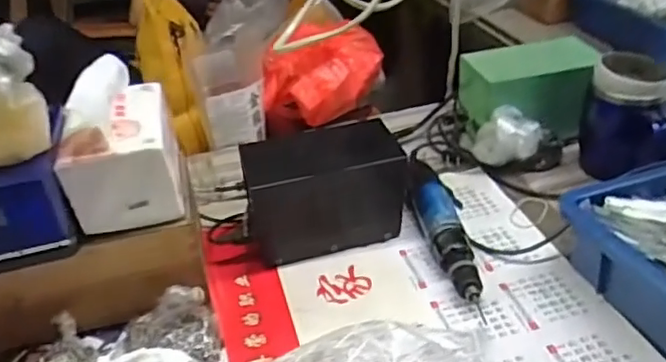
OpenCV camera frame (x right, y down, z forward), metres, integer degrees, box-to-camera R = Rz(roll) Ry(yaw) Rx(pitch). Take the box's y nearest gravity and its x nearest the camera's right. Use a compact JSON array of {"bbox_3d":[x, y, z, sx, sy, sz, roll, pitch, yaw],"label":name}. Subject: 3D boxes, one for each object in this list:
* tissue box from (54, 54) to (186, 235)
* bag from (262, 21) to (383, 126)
[{"bbox_3d":[-0.194,-0.039,0.557,0.092,0.122,0.119,-13,33,-11],"label":"tissue box"},{"bbox_3d":[-0.016,-0.160,0.885,0.178,0.124,0.119,-10,33,-7],"label":"bag"}]

